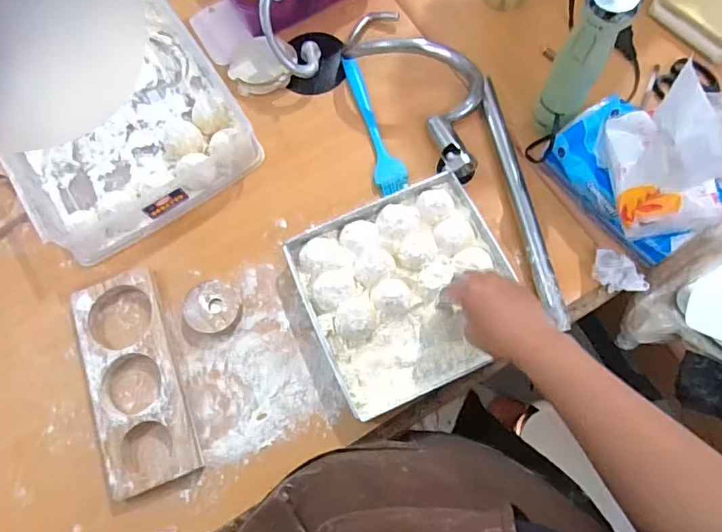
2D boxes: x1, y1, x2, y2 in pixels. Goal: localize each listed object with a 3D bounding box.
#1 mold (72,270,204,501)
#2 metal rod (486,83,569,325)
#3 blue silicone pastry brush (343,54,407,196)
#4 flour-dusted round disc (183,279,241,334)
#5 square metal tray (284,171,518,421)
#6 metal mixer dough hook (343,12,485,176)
[{"bbox_3d":[-0.262,0.130,0.588,0.101,0.037,0.248,-22,72,-5],"label":"mold"},{"bbox_3d":[0.198,-0.088,0.615,0.024,0.015,0.325,-11,71,-1],"label":"metal rod"},{"bbox_3d":[0.020,-0.191,0.677,0.041,0.014,0.216,-13,71,-2],"label":"blue silicone pastry brush"},{"bbox_3d":[-0.179,0.049,0.604,0.066,0.021,0.062,-1,71,2],"label":"flour-dusted round disc"},{"bbox_3d":[0.054,0.027,0.583,0.223,0.048,0.224,-22,72,-9],"label":"square metal tray"},{"bbox_3d":[0.078,-0.247,0.661,0.106,0.053,0.274,-36,74,-9],"label":"metal mixer dough hook"}]

